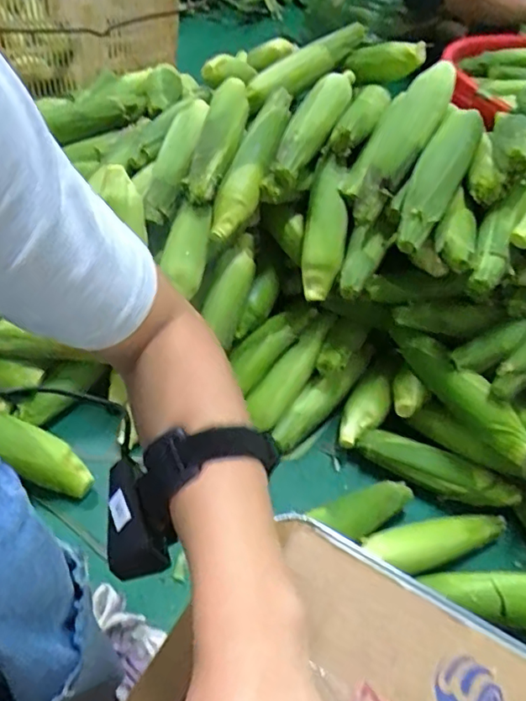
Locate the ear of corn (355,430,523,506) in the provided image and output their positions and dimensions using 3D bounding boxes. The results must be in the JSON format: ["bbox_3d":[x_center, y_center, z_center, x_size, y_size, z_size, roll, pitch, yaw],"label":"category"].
[{"bbox_3d":[0.226,0.152,0.730,0.210,0.042,0.047,22,49,12],"label":"ear of corn"}]

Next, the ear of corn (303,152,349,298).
[{"bbox_3d":[0.084,-0.165,0.752,0.054,0.058,0.207,6,80,0],"label":"ear of corn"}]

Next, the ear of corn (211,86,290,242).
[{"bbox_3d":[-0.014,-0.260,0.759,0.056,0.045,0.256,18,71,11],"label":"ear of corn"}]

